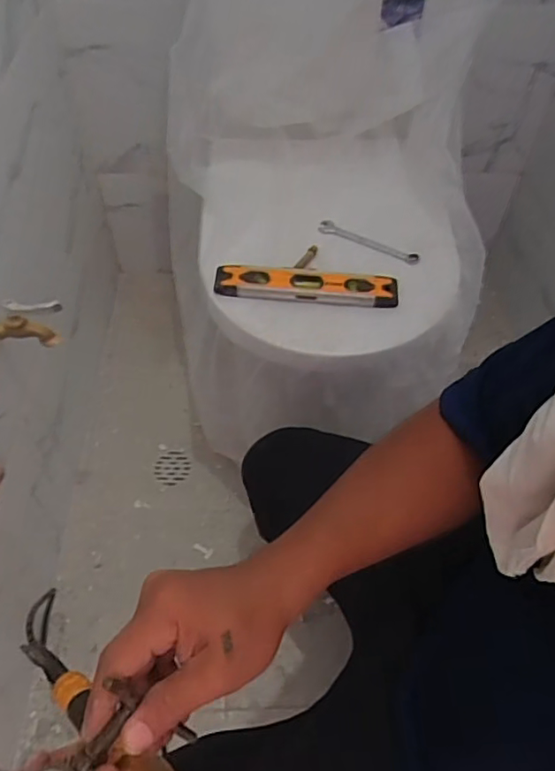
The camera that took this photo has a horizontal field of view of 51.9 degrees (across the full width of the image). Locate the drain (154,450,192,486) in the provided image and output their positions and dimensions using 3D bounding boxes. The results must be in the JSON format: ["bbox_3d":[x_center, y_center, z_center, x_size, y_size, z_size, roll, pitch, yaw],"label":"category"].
[{"bbox_3d":[-0.187,0.148,1.020,0.063,0.008,0.069,1,52,0],"label":"drain"}]

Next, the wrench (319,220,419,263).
[{"bbox_3d":[0.119,-0.188,0.751,0.140,0.008,0.023,25,55,17],"label":"wrench"}]

